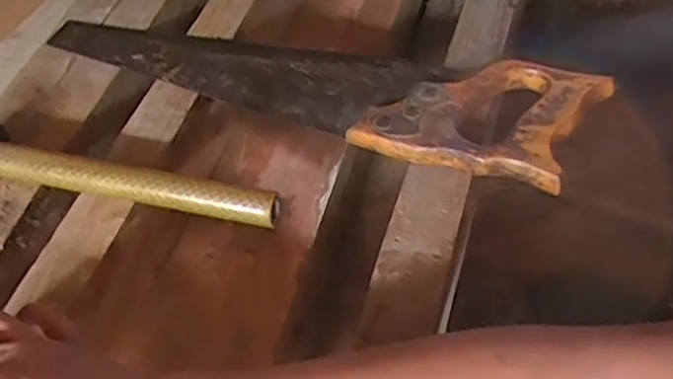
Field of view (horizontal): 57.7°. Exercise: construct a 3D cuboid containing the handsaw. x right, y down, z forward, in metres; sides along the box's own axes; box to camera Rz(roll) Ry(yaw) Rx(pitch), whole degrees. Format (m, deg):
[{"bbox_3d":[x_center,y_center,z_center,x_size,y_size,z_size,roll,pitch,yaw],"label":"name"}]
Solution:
[{"bbox_3d":[-0.041,-0.109,0.538,0.505,0.036,0.106,20,55,20],"label":"handsaw"}]

